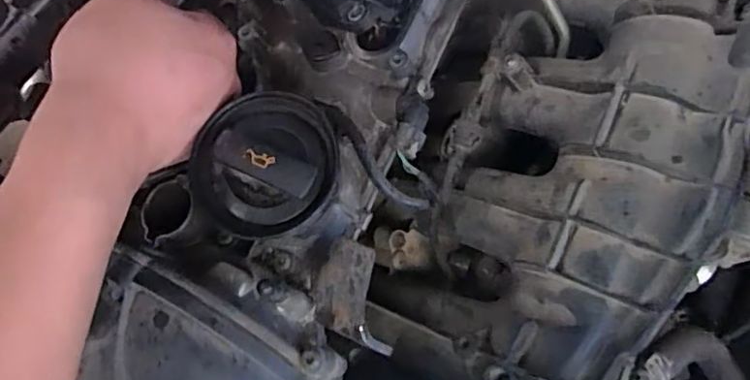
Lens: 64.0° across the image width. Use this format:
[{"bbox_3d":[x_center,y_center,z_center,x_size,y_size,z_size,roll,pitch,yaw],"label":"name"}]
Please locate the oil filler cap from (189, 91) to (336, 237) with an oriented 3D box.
[{"bbox_3d":[-0.065,-0.014,0.338,0.085,0.026,0.081,0,78,1],"label":"oil filler cap"}]

